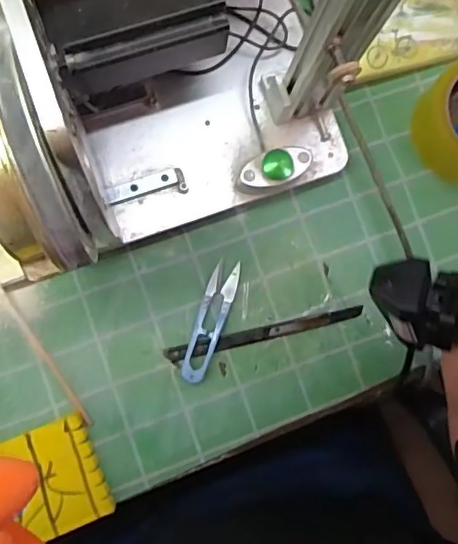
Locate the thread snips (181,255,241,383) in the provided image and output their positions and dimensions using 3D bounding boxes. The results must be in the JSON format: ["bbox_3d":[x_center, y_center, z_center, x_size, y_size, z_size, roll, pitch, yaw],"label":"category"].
[{"bbox_3d":[-0.014,0.040,0.457,0.024,0.013,0.100,18,83,-4],"label":"thread snips"}]

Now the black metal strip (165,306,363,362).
[{"bbox_3d":[0.030,0.050,0.464,0.164,0.008,0.013,-12,86,-6],"label":"black metal strip"}]

